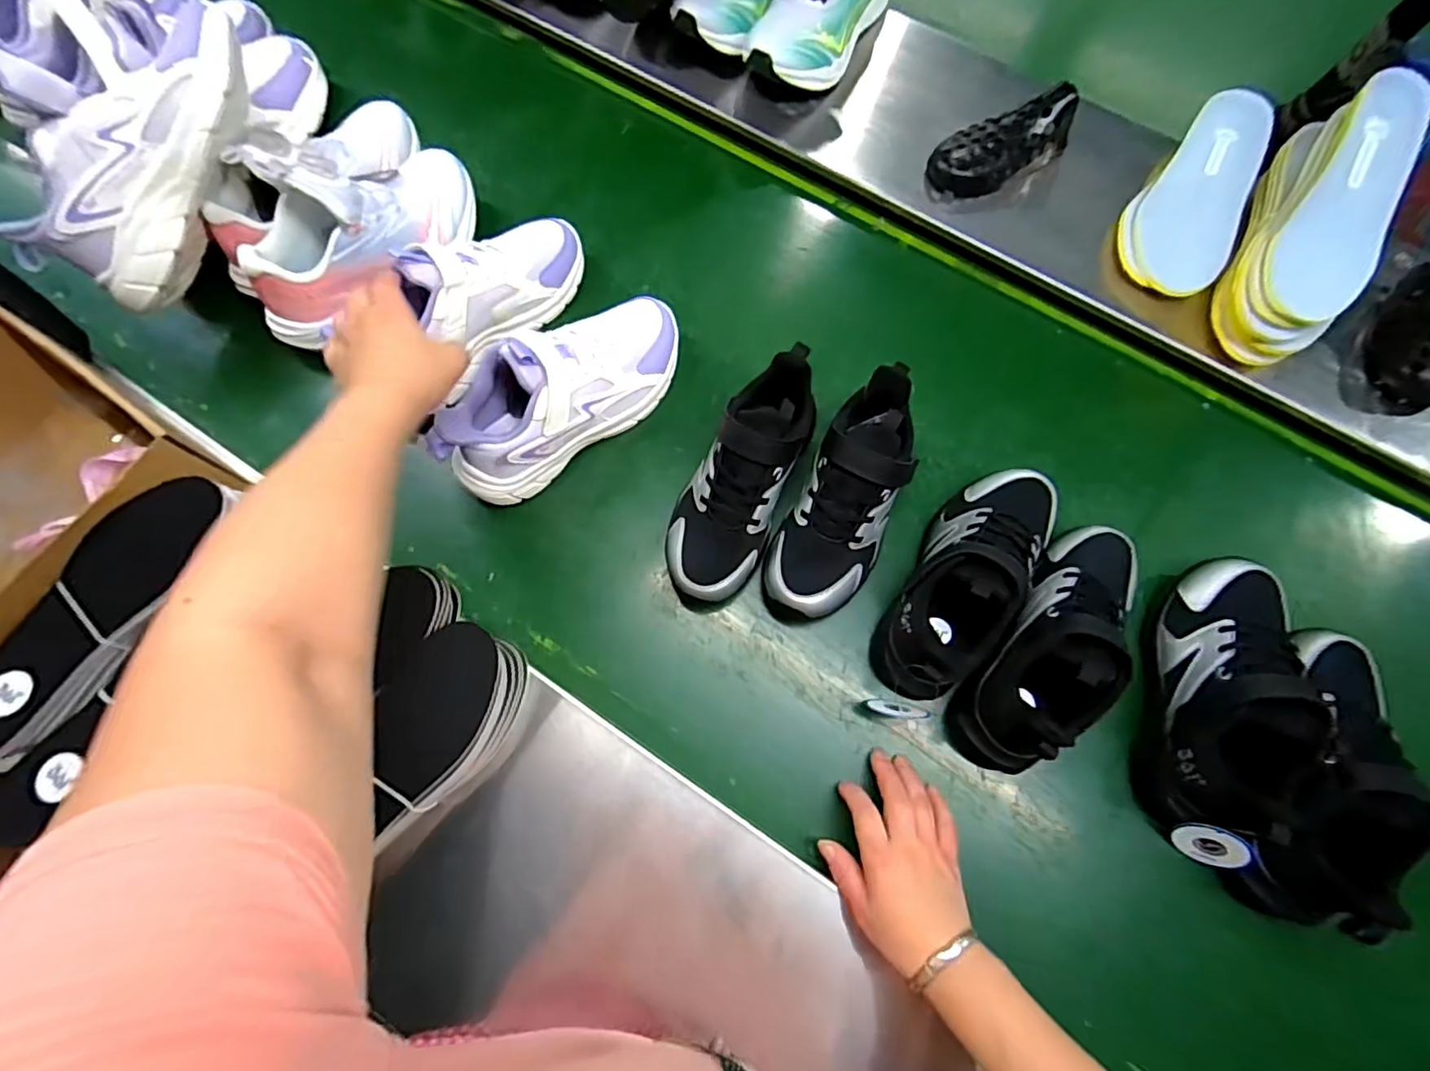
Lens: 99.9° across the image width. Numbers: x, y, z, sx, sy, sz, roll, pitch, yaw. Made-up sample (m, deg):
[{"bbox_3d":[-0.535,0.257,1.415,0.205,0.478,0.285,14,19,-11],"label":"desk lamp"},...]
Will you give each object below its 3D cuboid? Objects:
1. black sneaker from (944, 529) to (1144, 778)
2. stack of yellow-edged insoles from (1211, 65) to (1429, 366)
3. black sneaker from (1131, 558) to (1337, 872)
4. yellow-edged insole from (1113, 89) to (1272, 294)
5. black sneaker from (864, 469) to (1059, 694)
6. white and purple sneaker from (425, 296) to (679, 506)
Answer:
[{"bbox_3d":[0.265,0.079,0.456,0.069,0.107,0.214,37,75,10],"label":"black sneaker"},{"bbox_3d":[0.532,-0.269,0.533,0.094,0.069,0.240,25,93,7],"label":"stack of yellow-edged insoles"},{"bbox_3d":[0.388,0.124,0.451,0.072,0.098,0.224,16,72,4],"label":"black sneaker"},{"bbox_3d":[0.473,-0.339,0.593,0.095,0.053,0.215,29,73,8],"label":"yellow-edged insole"},{"bbox_3d":[0.207,0.033,0.471,0.086,0.110,0.207,31,74,8],"label":"black sneaker"},{"bbox_3d":[-0.125,-0.128,0.509,0.232,0.131,0.082,-38,77,-13],"label":"white and purple sneaker"}]

